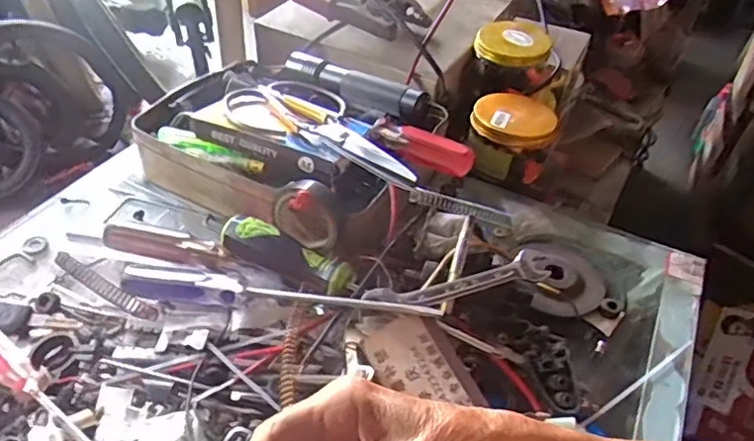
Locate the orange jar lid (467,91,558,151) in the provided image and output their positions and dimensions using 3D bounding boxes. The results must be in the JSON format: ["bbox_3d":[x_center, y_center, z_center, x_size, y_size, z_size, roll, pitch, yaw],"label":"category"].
[{"bbox_3d":[0.138,-0.100,0.603,0.081,0.027,0.063,10,42,3],"label":"orange jar lid"}]

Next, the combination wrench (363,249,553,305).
[{"bbox_3d":[0.068,0.044,0.446,0.158,0.013,0.026,-9,45,-17],"label":"combination wrench"}]

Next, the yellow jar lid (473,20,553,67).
[{"bbox_3d":[0.152,-0.199,0.672,0.081,0.023,0.068,15,43,9],"label":"yellow jar lid"}]

